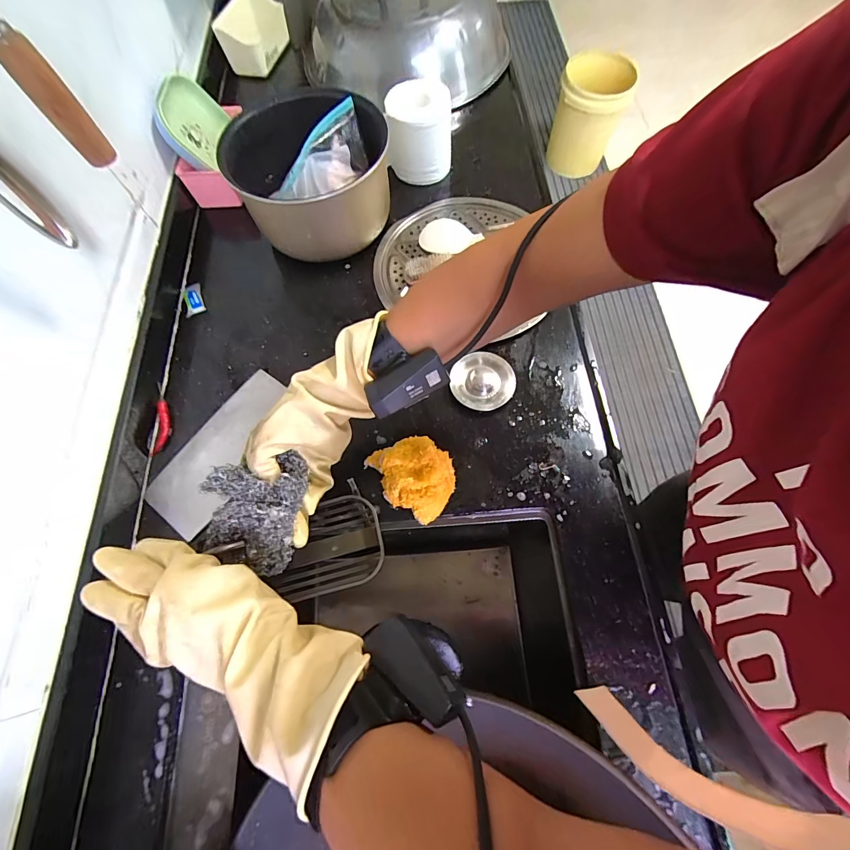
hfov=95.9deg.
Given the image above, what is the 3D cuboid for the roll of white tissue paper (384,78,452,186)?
[{"bbox_3d":[-0.007,-0.476,0.628,0.098,0.104,0.096,1,68,3],"label":"roll of white tissue paper"}]

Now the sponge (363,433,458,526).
[{"bbox_3d":[-0.018,0.054,0.447,0.107,0.056,0.081,30,73,13],"label":"sponge"}]

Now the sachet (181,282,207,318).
[{"bbox_3d":[-0.355,-0.194,0.584,0.031,0.008,0.067,-22,69,-6],"label":"sachet"}]

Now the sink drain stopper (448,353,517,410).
[{"bbox_3d":[0.076,-0.056,0.504,0.081,0.027,0.077,-8,68,-1],"label":"sink drain stopper"}]

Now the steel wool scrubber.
[{"bbox_3d":[-0.157,0.080,0.353,0.086,0.050,0.100,-4,68,1],"label":"steel wool scrubber"}]

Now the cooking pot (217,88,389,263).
[{"bbox_3d":[-0.160,-0.364,0.580,0.212,0.126,0.227,-1,68,2],"label":"cooking pot"}]

